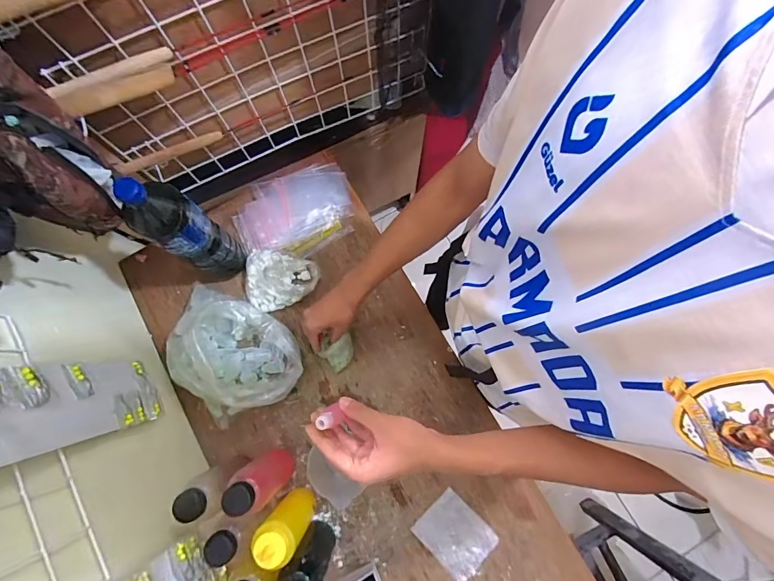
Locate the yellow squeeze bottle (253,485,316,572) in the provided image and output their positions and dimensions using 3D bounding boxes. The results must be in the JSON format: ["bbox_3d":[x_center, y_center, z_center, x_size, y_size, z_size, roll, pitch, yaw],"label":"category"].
[{"bbox_3d":[-0.151,0.355,0.587,0.055,0.180,0.045,32,80,7],"label":"yellow squeeze bottle"}]

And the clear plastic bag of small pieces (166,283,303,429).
[{"bbox_3d":[-0.289,0.108,0.696,0.197,0.081,0.248,-41,80,-7],"label":"clear plastic bag of small pieces"}]

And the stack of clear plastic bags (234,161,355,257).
[{"bbox_3d":[-0.189,-0.158,0.794,0.237,0.018,0.176,-21,78,-3],"label":"stack of clear plastic bags"}]

